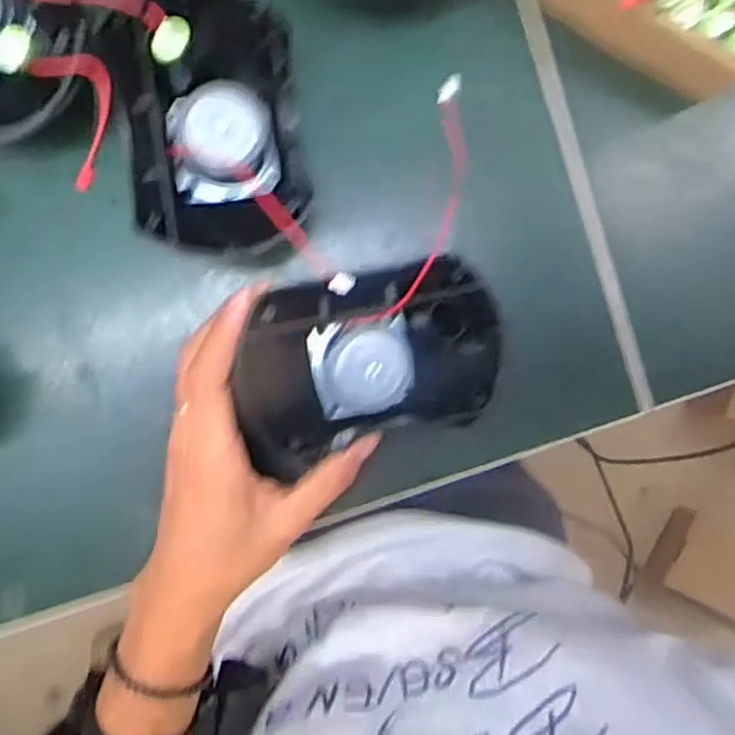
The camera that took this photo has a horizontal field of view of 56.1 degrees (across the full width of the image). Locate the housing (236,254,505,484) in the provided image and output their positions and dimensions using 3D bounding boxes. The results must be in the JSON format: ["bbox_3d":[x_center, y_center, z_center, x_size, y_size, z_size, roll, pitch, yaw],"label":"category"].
[{"bbox_3d":[0.001,-0.003,0.362,0.130,0.054,0.090,-11,95,-2],"label":"housing"}]

